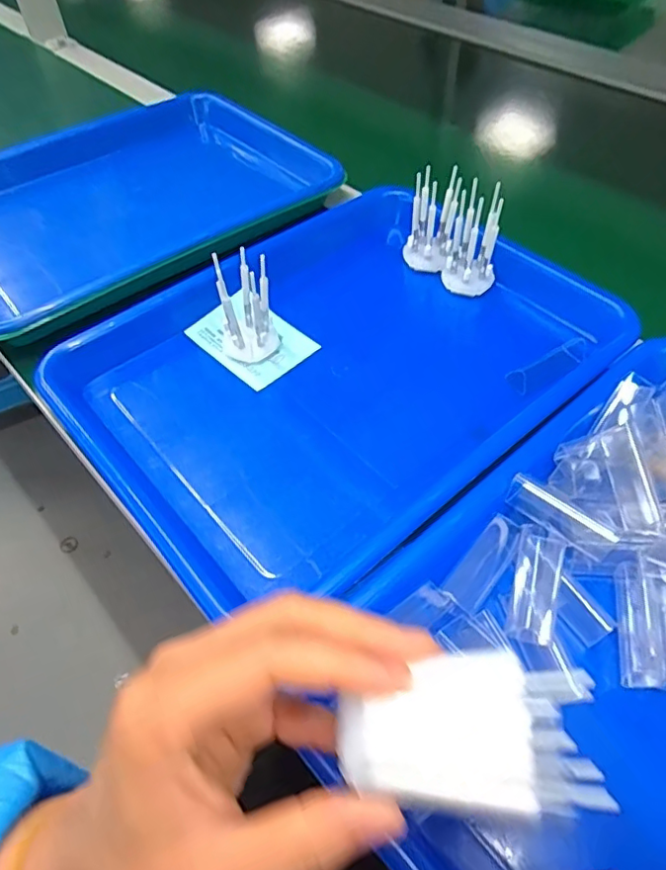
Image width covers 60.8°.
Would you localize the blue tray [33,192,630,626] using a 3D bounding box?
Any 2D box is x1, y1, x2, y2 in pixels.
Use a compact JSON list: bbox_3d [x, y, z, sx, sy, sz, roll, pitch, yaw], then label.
[{"bbox_3d":[0.006,-0.044,0.384,0.326,0.047,0.251,-35,58,-23],"label":"blue tray"}]

